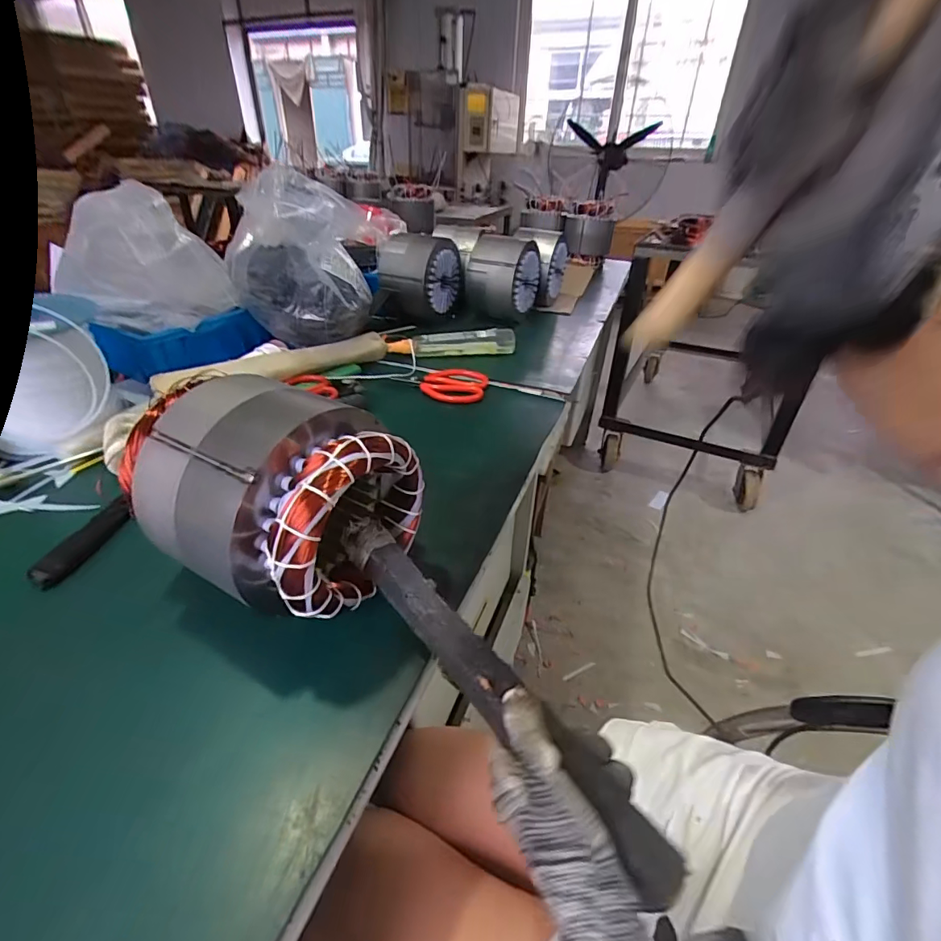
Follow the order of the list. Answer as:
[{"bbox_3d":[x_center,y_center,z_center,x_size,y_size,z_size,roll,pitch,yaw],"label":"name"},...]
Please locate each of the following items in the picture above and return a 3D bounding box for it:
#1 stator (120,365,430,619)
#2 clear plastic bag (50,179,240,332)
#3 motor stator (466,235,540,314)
[{"bbox_3d":[-0.144,0.020,0.349,0.168,0.138,0.133,19,37,25],"label":"stator"},{"bbox_3d":[-0.433,-0.272,0.616,0.191,0.160,0.079,2,33,1],"label":"clear plastic bag"},{"bbox_3d":[0.071,-0.400,0.974,0.120,0.143,0.125,14,35,18],"label":"motor stator"}]

